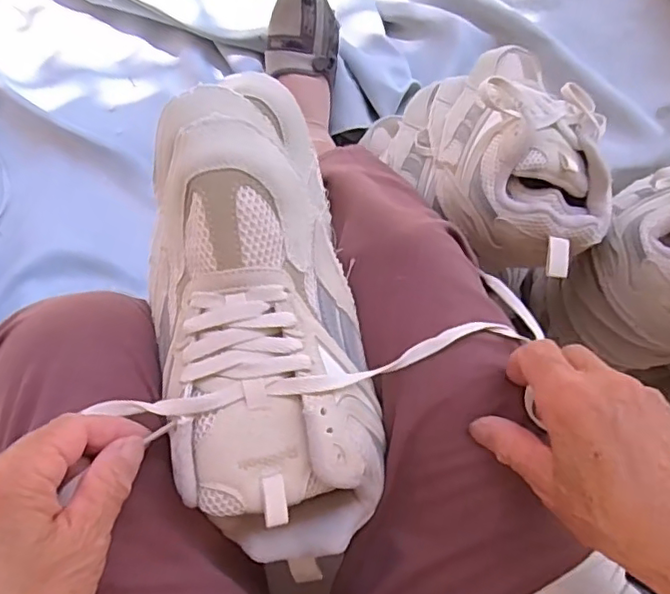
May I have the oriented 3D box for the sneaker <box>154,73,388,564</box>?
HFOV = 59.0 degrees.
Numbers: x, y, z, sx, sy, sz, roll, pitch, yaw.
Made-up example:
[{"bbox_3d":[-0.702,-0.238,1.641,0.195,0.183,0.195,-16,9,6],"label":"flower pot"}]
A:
[{"bbox_3d":[-0.042,0.008,0.328,0.104,0.098,0.274,-9,83,-2],"label":"sneaker"}]

